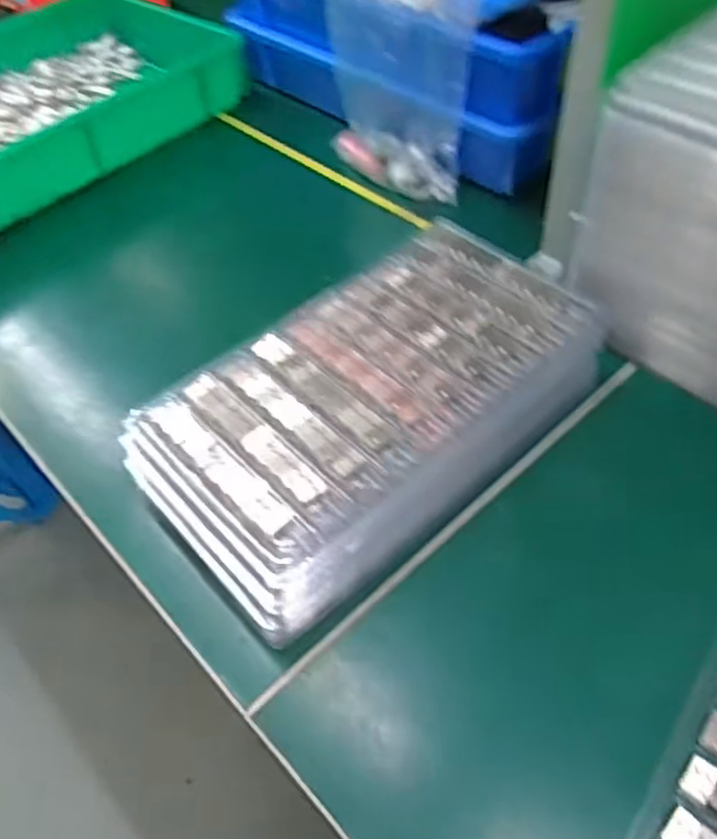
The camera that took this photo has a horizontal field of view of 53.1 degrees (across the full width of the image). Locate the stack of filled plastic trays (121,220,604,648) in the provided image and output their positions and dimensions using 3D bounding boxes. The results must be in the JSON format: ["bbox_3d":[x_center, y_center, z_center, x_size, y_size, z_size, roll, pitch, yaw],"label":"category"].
[{"bbox_3d":[0.012,-0.012,0.488,0.303,0.057,0.169,-36,57,-23],"label":"stack of filled plastic trays"}]

